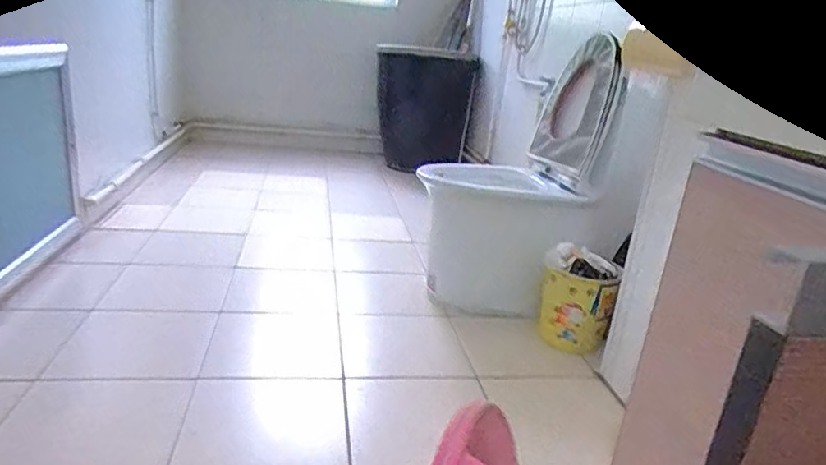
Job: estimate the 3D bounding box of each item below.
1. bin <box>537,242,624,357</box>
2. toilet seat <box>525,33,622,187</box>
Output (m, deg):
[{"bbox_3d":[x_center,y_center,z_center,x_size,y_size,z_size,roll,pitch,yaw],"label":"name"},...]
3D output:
[{"bbox_3d":[0.466,0.191,1.641,0.202,0.280,0.182,11,20,15],"label":"bin"},{"bbox_3d":[0.500,-0.380,1.780,0.072,0.444,0.366,6,19,-21],"label":"toilet seat"}]

